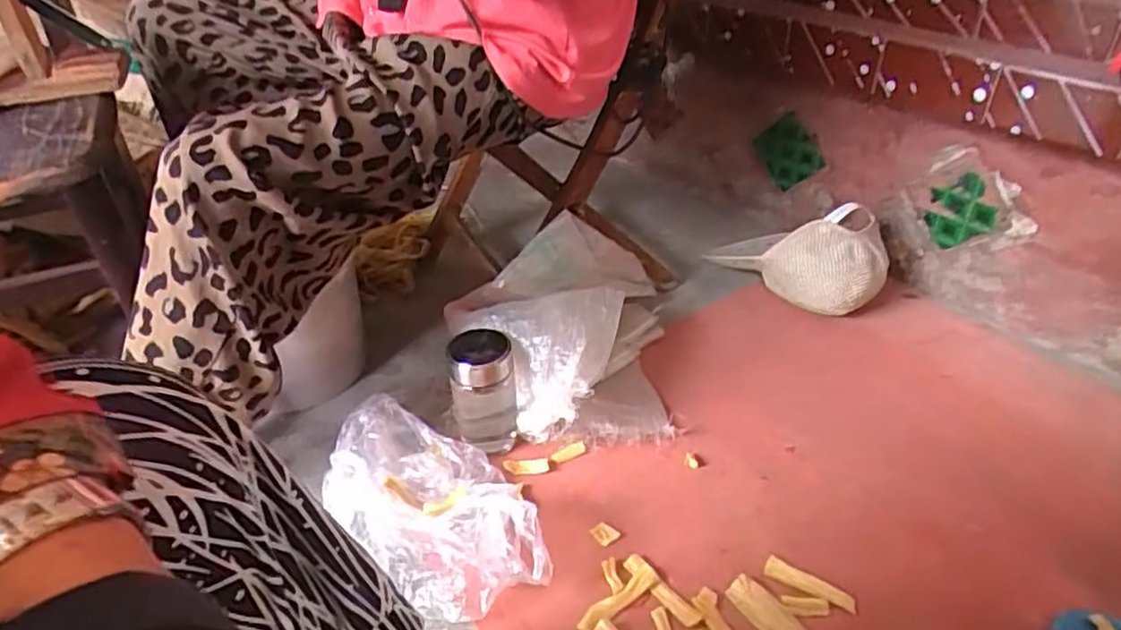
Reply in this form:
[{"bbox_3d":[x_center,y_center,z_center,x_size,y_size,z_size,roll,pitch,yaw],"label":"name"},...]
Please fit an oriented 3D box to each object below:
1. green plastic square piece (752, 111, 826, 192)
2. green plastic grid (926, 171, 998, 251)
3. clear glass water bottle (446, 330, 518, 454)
[{"bbox_3d":[0.397,-0.284,1.245,0.017,0.109,0.111,-36,90,-36],"label":"green plastic square piece"},{"bbox_3d":[0.591,-0.151,1.058,0.010,0.115,0.092,-31,45,-32],"label":"green plastic grid"},{"bbox_3d":[-0.091,0.096,0.869,0.074,0.155,0.074,-8,37,-7],"label":"clear glass water bottle"}]

